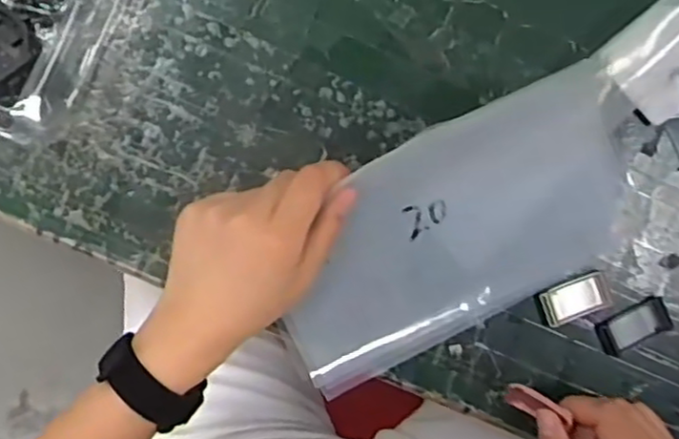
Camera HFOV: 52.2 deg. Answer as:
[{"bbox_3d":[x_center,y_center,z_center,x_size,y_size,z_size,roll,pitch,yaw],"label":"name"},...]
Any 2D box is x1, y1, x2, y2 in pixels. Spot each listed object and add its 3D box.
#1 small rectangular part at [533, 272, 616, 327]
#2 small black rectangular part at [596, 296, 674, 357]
[{"bbox_3d":[0.154,0.052,0.452,0.049,0.004,0.027,-21,93,-4],"label":"small rectangular part"},{"bbox_3d":[0.195,0.070,0.457,0.051,0.005,0.025,-25,93,-4],"label":"small black rectangular part"}]

